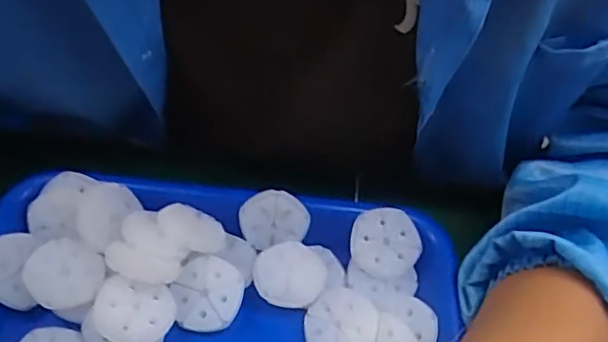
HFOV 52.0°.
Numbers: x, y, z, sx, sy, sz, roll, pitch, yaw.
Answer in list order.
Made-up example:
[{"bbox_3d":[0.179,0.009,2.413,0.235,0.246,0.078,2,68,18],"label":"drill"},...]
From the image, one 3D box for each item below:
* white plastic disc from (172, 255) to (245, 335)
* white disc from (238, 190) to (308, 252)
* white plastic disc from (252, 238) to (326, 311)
[{"bbox_3d":[-0.050,0.063,0.320,0.034,0.004,0.038,7,69,8],"label":"white plastic disc"},{"bbox_3d":[-0.017,0.026,0.347,0.037,0.031,0.004,-12,16,5],"label":"white disc"},{"bbox_3d":[-0.008,0.054,0.335,0.037,0.005,0.040,2,49,-3],"label":"white plastic disc"}]

